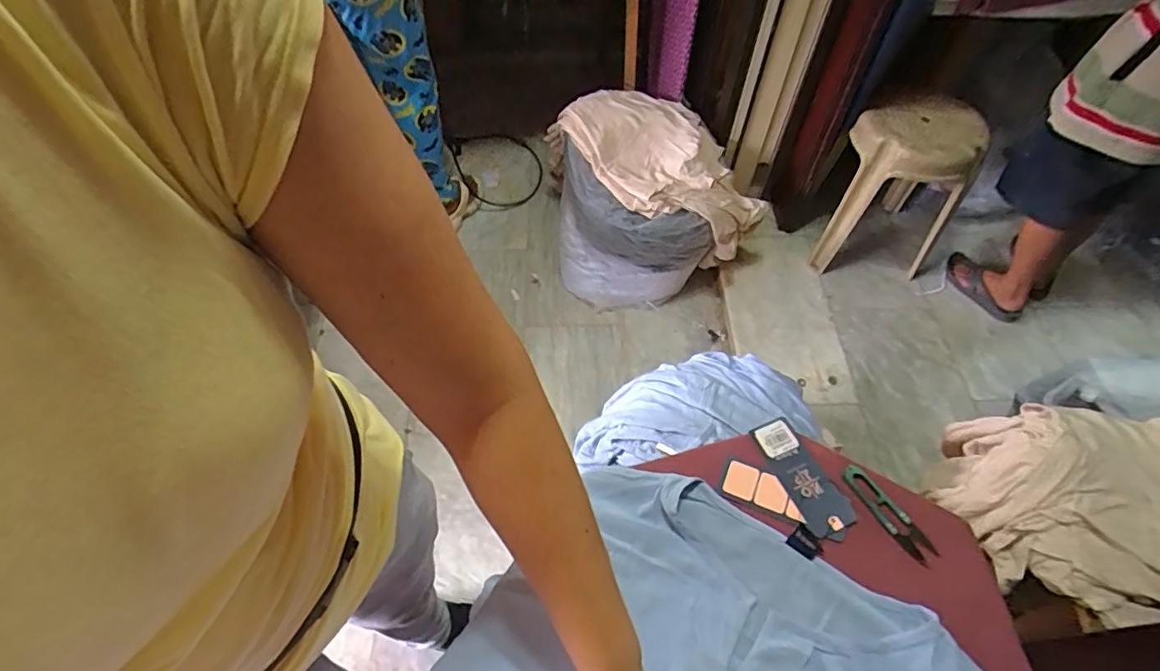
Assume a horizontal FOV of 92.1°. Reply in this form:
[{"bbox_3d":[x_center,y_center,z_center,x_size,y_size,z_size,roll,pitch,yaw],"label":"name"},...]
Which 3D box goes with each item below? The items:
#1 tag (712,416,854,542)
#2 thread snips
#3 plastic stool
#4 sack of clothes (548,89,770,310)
[{"bbox_3d":[0.210,0.136,0.550,0.117,0.008,0.095,21,57,19],"label":"tag"},{"bbox_3d":[0.287,0.164,0.519,0.026,0.016,0.098,-29,56,-17],"label":"thread snips"},{"bbox_3d":[0.857,-0.380,1.531,0.336,0.453,0.281,34,63,20],"label":"plastic stool"},{"bbox_3d":[0.196,-0.391,1.615,0.548,0.395,0.474,0,57,0],"label":"sack of clothes"}]

